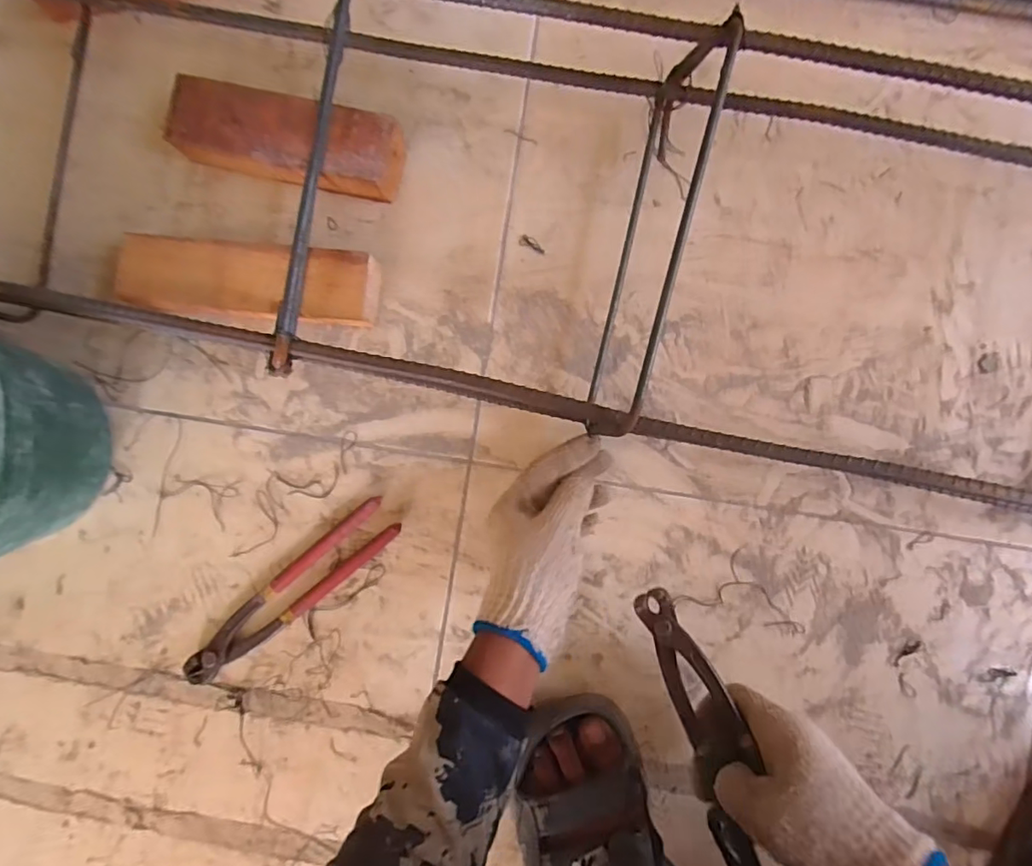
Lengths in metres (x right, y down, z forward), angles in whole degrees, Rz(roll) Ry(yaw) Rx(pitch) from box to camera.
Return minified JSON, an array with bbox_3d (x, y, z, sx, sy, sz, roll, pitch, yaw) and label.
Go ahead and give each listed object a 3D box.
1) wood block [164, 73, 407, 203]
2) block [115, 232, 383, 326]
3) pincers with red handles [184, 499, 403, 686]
[{"bbox_3d":[-0.202,-0.258,0.481,0.198,0.044,0.068,14,89,3],"label":"wood block"},{"bbox_3d":[-0.238,-0.131,0.478,0.233,0.041,0.067,6,89,3],"label":"block"},{"bbox_3d":[-0.201,0.143,0.481,0.223,0.015,0.042,-40,87,1],"label":"pincers with red handles"}]

